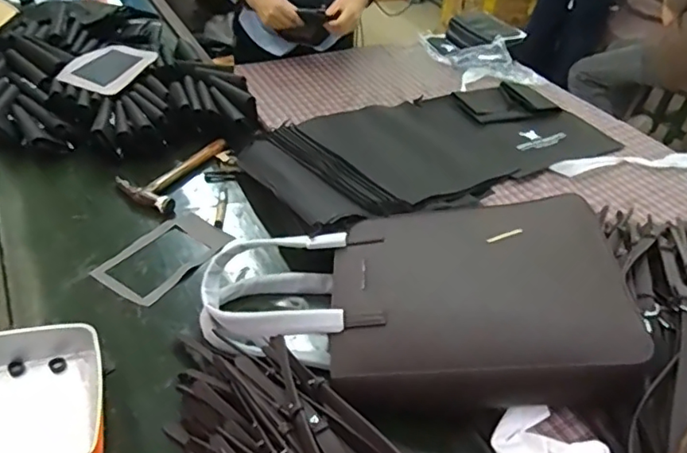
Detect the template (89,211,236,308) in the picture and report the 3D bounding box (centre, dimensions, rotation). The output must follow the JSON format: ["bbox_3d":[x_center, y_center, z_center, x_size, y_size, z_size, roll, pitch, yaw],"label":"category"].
[{"bbox_3d":[-0.287,0.048,0.912,0.123,0.011,0.203,24,44,21],"label":"template"}]

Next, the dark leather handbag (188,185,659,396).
[{"bbox_3d":[0.079,0.092,0.755,0.532,0.161,0.288,4,40,-3],"label":"dark leather handbag"}]

